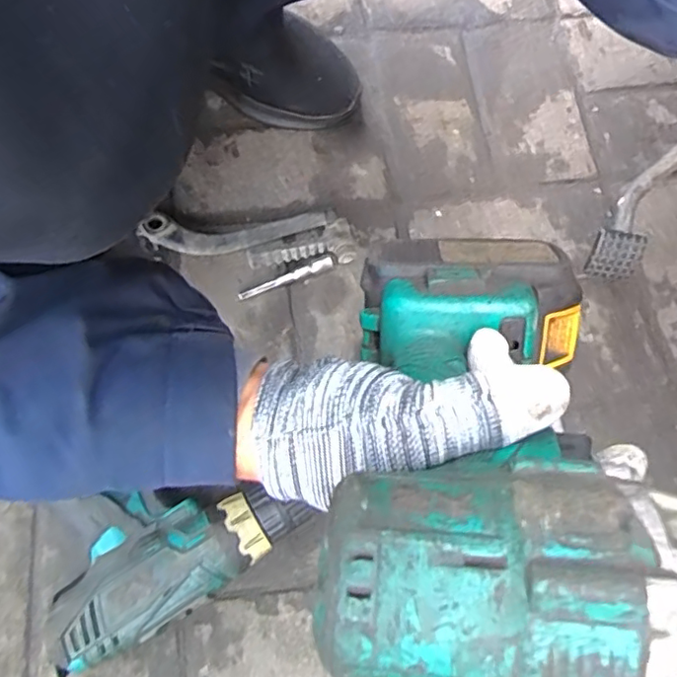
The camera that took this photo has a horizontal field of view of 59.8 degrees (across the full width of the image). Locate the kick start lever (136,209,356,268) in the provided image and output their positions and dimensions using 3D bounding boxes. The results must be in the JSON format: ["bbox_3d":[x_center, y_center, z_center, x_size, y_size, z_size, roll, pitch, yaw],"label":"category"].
[{"bbox_3d":[-0.075,-0.081,0.493,0.172,0.028,0.054,-1,70,-3],"label":"kick start lever"}]

